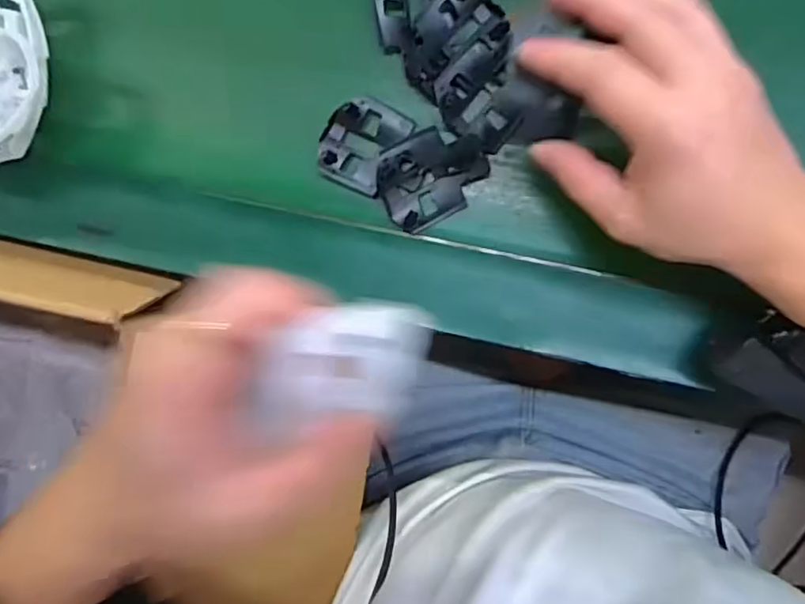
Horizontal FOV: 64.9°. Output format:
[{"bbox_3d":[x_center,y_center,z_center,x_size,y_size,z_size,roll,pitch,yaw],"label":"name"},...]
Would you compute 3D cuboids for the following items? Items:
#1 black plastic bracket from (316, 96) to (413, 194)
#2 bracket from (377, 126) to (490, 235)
[{"bbox_3d":[-0.026,-0.096,0.382,0.046,0.013,0.054,31,95,6],"label":"black plastic bracket"},{"bbox_3d":[0.018,-0.075,0.377,0.064,0.021,0.047,-27,87,7],"label":"bracket"}]

